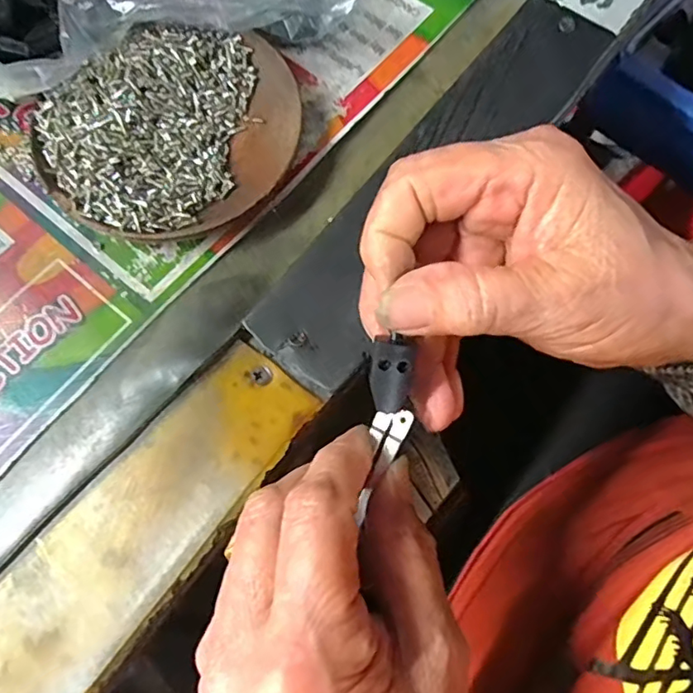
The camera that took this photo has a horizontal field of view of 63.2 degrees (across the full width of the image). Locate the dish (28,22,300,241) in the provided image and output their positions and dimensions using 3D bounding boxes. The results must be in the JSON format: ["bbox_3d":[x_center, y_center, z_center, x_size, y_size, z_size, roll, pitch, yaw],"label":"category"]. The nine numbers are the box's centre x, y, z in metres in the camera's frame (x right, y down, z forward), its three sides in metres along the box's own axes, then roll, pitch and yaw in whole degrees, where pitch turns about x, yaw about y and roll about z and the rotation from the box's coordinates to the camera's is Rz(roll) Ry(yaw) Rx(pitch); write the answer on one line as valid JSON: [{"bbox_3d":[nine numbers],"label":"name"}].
[{"bbox_3d":[-0.073,-0.094,0.249,0.112,0.026,0.092,-41,78,-13],"label":"dish"}]

